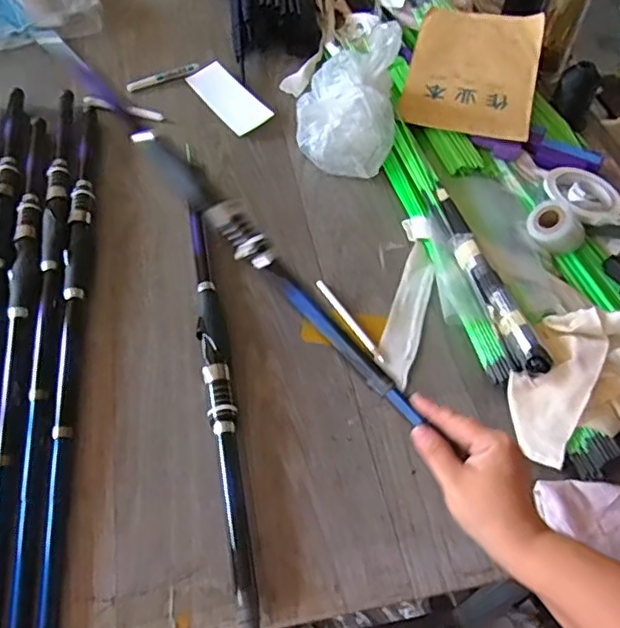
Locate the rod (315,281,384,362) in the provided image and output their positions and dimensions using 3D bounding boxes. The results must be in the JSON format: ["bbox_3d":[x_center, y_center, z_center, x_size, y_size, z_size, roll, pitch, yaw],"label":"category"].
[{"bbox_3d":[0.045,0.007,0.682,0.011,0.010,0.128,-24,59,-21],"label":"rod"}]

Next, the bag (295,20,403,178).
[{"bbox_3d":[0.052,-0.306,0.858,0.137,0.118,0.191,6,53,-1],"label":"bag"}]

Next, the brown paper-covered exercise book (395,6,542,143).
[{"bbox_3d":[0.241,-0.357,0.898,0.184,0.027,0.240,13,67,12],"label":"brown paper-covered exercise book"}]

